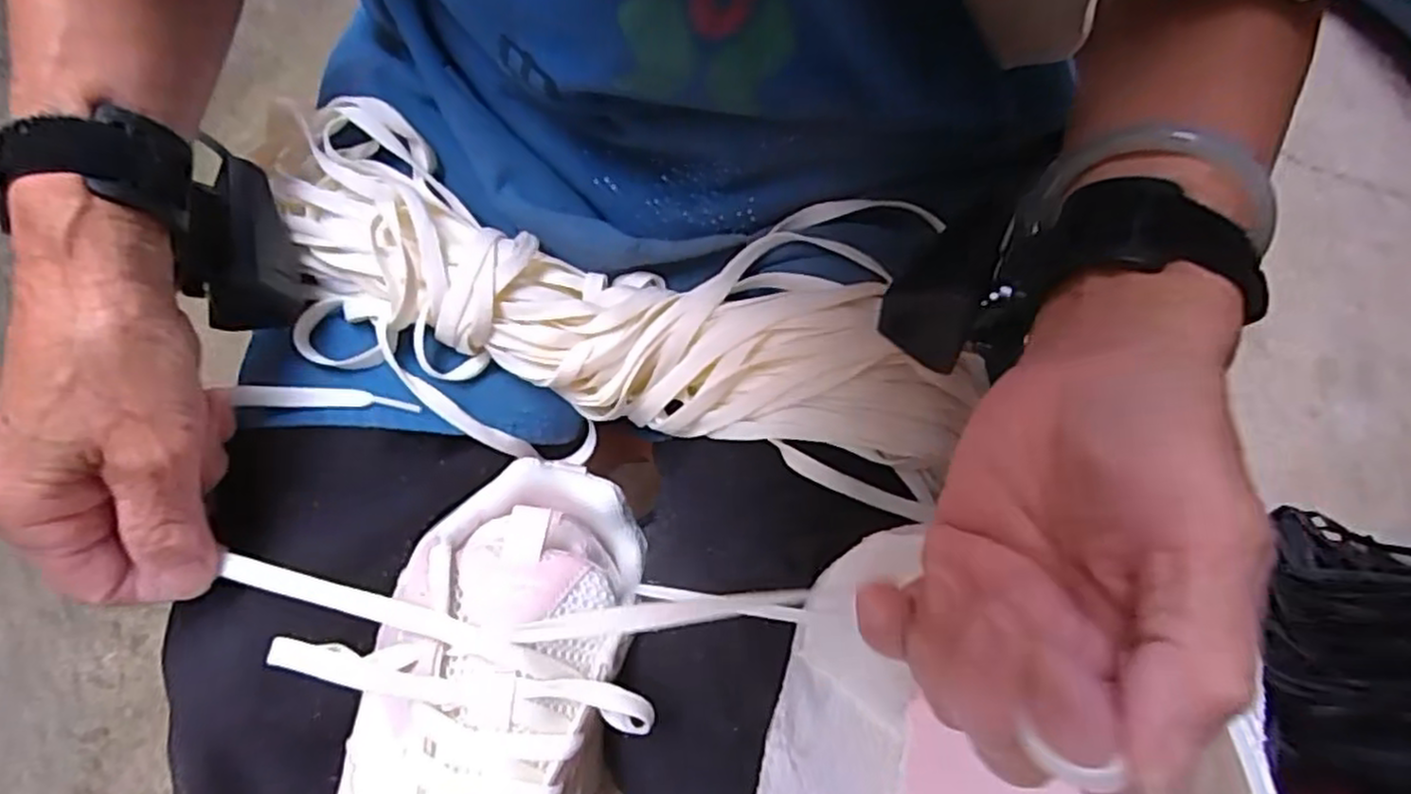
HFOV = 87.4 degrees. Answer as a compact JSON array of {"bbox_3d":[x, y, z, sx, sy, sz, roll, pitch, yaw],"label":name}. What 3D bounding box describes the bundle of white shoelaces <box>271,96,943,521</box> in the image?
[{"bbox_3d":[-0.054,-0.044,0.333,0.308,0.069,0.123,13,64,-3],"label":"bundle of white shoelaces"}]

